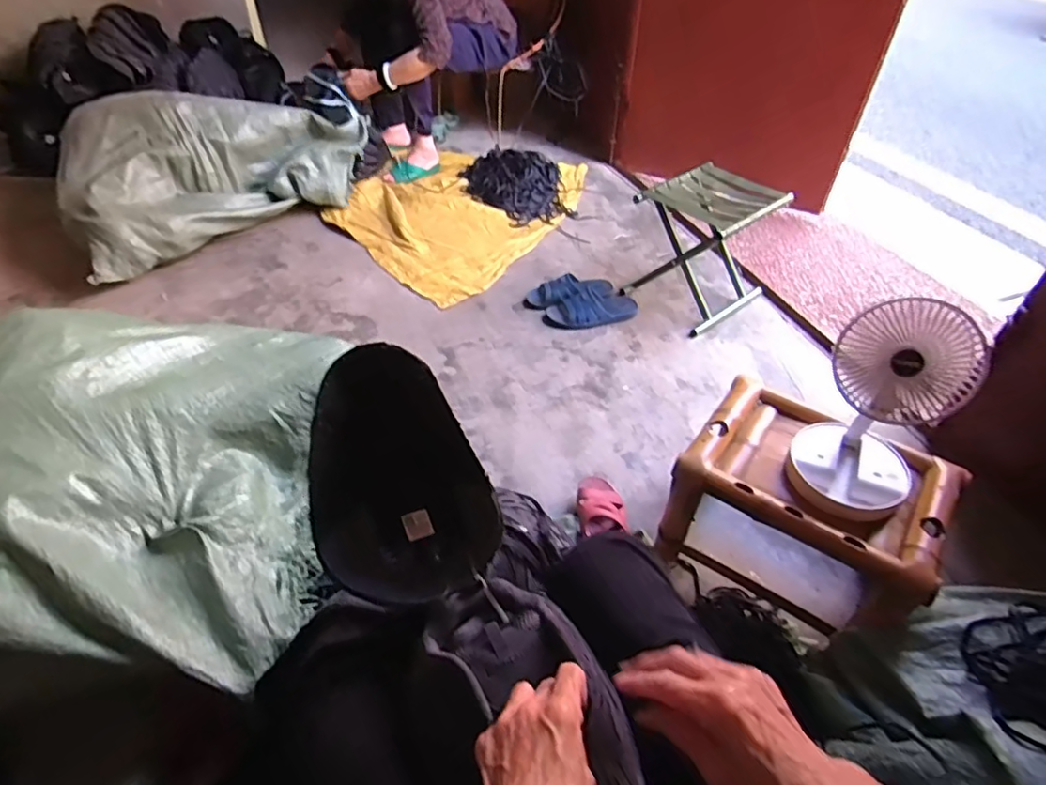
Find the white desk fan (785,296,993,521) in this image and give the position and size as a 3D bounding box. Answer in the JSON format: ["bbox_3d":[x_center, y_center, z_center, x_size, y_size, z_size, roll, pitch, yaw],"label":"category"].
[{"bbox_3d":[0.482,0.020,0.776,0.159,0.281,0.152,34,53,29],"label":"white desk fan"}]

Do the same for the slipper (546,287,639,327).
[{"bbox_3d":[0.188,-0.222,1.519,0.239,0.061,0.095,-12,46,-13],"label":"slipper"}]

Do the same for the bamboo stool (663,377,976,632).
[{"bbox_3d":[0.444,0.189,0.935,0.348,0.225,0.236,29,51,25],"label":"bamboo stool"}]

